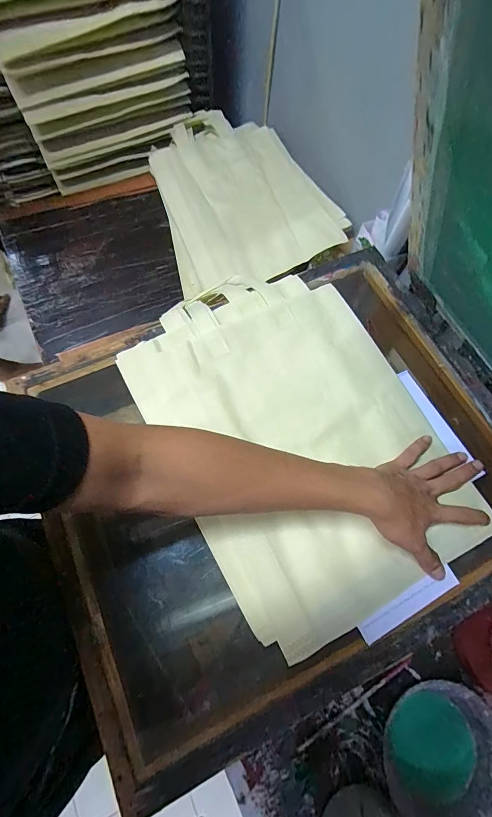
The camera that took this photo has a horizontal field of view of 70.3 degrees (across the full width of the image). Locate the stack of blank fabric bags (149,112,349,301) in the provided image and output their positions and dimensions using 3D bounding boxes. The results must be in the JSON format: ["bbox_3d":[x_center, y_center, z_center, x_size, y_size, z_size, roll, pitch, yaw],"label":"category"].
[{"bbox_3d":[-0.022,-0.502,0.794,0.357,0.093,0.512,-16,69,-9],"label":"stack of blank fabric bags"}]

